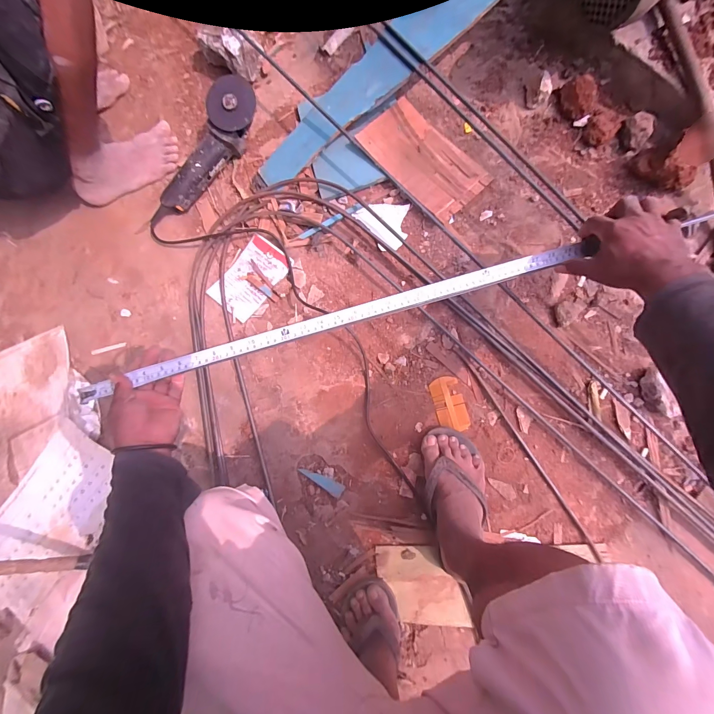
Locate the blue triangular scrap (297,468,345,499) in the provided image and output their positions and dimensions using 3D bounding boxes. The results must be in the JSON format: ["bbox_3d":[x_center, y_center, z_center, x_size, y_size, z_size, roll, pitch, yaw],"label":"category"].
[{"bbox_3d":[-0.072,0.246,0.637,0.095,0.004,0.025,23,89,9],"label":"blue triangular scrap"}]

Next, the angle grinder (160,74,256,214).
[{"bbox_3d":[-0.309,-0.432,0.691,0.082,0.083,0.296,45,107,8],"label":"angle grinder"}]

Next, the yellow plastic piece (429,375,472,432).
[{"bbox_3d":[0.176,0.089,0.617,0.055,0.007,0.102,-15,84,7],"label":"yellow plastic piece"}]

